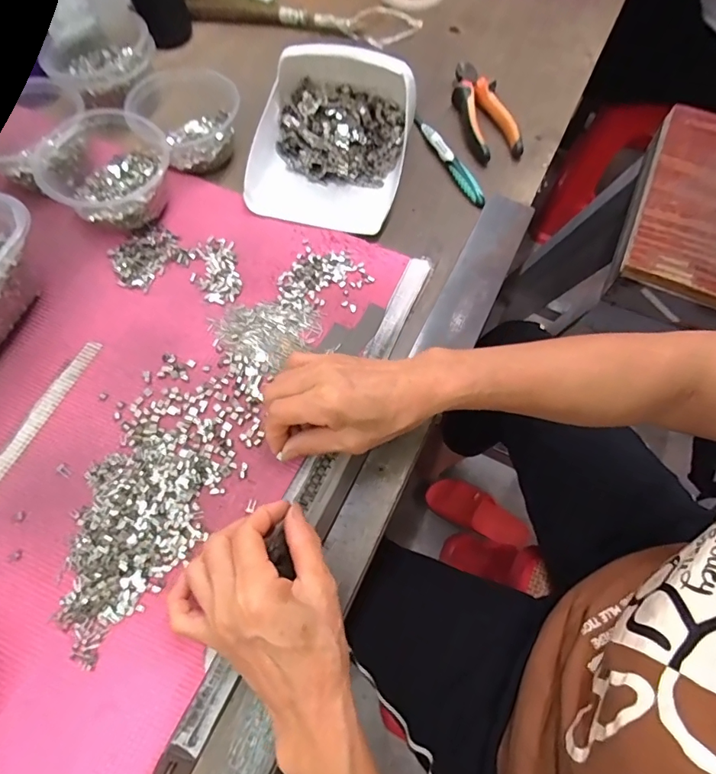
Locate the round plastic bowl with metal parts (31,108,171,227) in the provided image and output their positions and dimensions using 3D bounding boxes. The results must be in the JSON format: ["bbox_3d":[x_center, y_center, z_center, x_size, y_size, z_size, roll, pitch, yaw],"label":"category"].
[{"bbox_3d":[-0.250,-0.218,0.463,0.116,0.058,0.143,-34,71,-15],"label":"round plastic bowl with metal parts"}]

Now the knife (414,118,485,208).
[{"bbox_3d":[0.099,-0.250,0.516,0.012,0.017,0.140,-24,69,-11],"label":"knife"}]

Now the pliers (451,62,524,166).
[{"bbox_3d":[0.143,-0.317,0.542,0.055,0.025,0.140,-12,67,-6],"label":"pliers"}]

